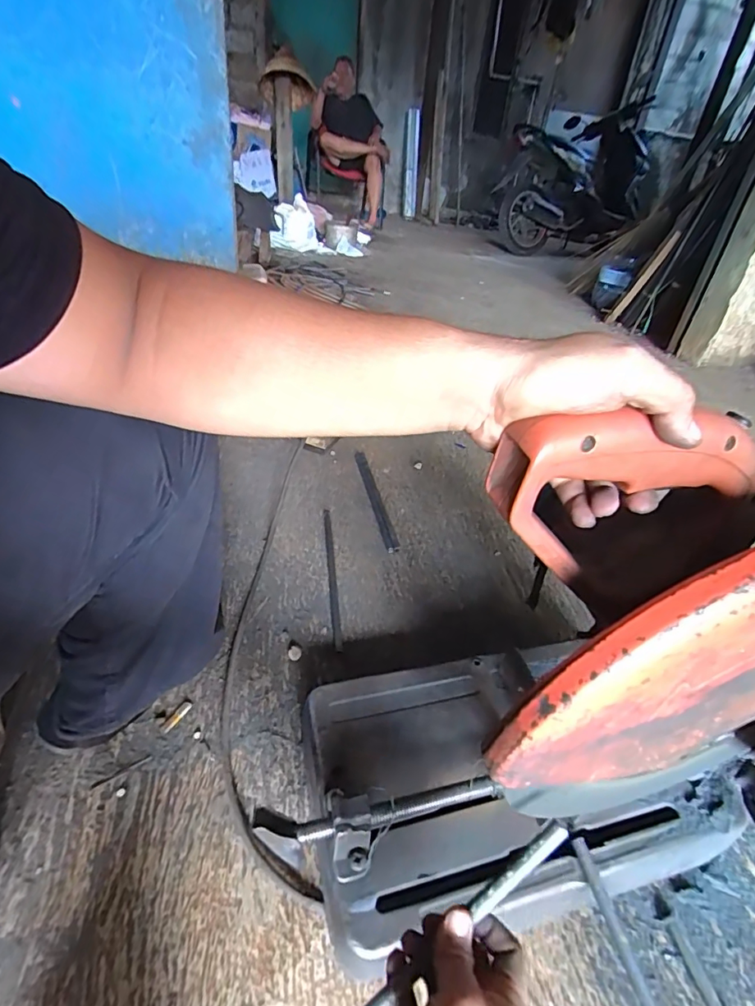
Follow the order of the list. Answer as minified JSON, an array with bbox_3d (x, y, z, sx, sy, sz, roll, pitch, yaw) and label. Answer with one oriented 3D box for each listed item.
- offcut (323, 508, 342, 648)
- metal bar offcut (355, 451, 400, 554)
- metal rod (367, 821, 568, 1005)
[{"bbox_3d":[-0.075,0.116,0.810,0.014,0.008,0.295,-1,40,-10],"label":"offcut"},{"bbox_3d":[-0.006,-0.013,0.964,0.028,0.007,0.305,-4,40,-13],"label":"metal bar offcut"},{"bbox_3d":[0.021,0.326,0.331,0.295,0.009,0.012,-46,52,1],"label":"metal rod"}]

